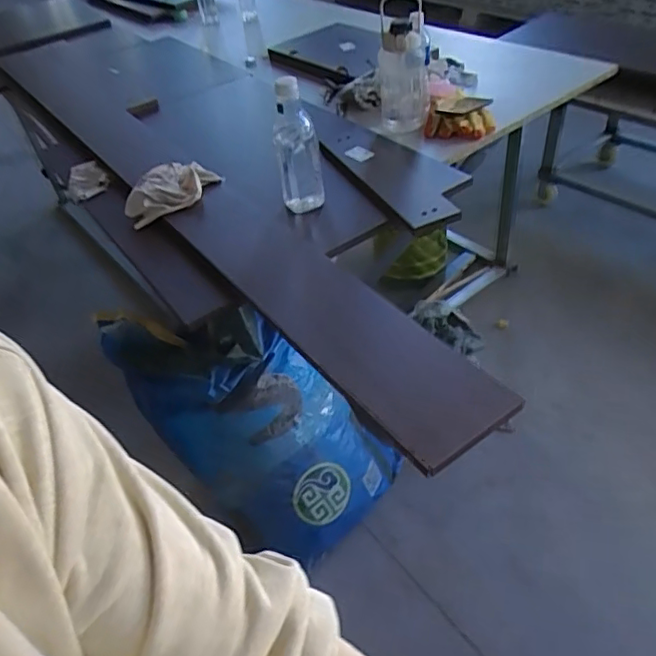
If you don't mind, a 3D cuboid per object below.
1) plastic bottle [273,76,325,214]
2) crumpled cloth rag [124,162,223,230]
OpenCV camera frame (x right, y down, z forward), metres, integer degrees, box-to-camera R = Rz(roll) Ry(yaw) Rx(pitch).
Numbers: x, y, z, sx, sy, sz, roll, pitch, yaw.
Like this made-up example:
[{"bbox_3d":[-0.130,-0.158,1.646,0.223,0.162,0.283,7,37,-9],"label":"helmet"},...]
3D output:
[{"bbox_3d":[-0.057,-0.342,1.125,0.089,0.255,0.066,-2,40,1],"label":"plastic bottle"},{"bbox_3d":[-0.324,-0.291,1.226,0.201,0.060,0.126,-23,44,-22],"label":"crumpled cloth rag"}]

